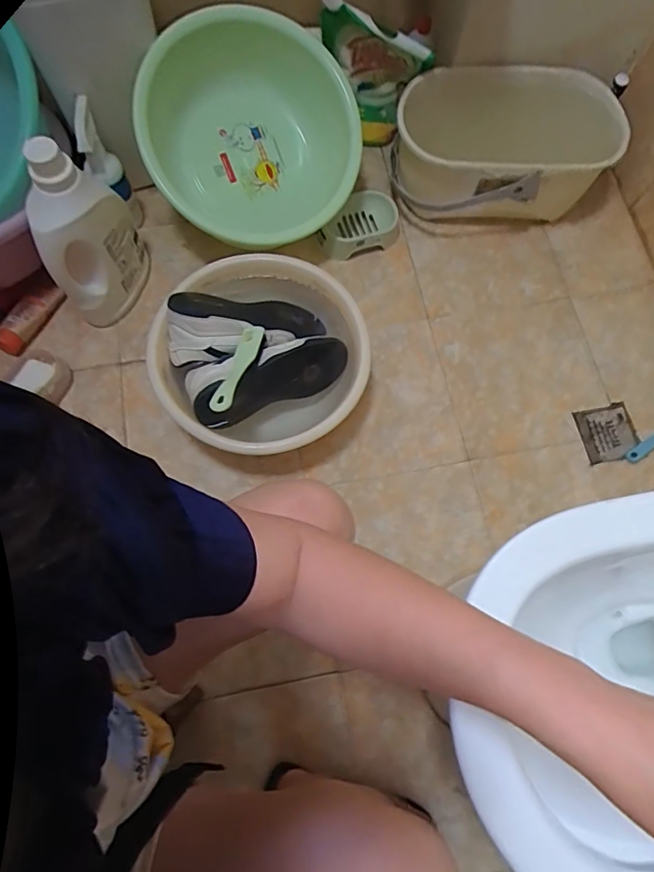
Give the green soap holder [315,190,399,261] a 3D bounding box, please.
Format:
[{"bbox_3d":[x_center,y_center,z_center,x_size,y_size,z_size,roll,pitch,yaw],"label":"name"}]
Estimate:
[{"bbox_3d":[0.063,-0.417,1.021,0.171,0.062,0.105,-30,76,-9],"label":"green soap holder"}]

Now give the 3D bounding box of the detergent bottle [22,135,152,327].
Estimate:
[{"bbox_3d":[-0.378,-0.309,0.794,0.156,0.292,0.097,-27,76,-9],"label":"detergent bottle"}]

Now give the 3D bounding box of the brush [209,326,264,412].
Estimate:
[{"bbox_3d":[-0.130,-0.103,0.746,0.039,0.031,0.190,13,51,3],"label":"brush"}]

